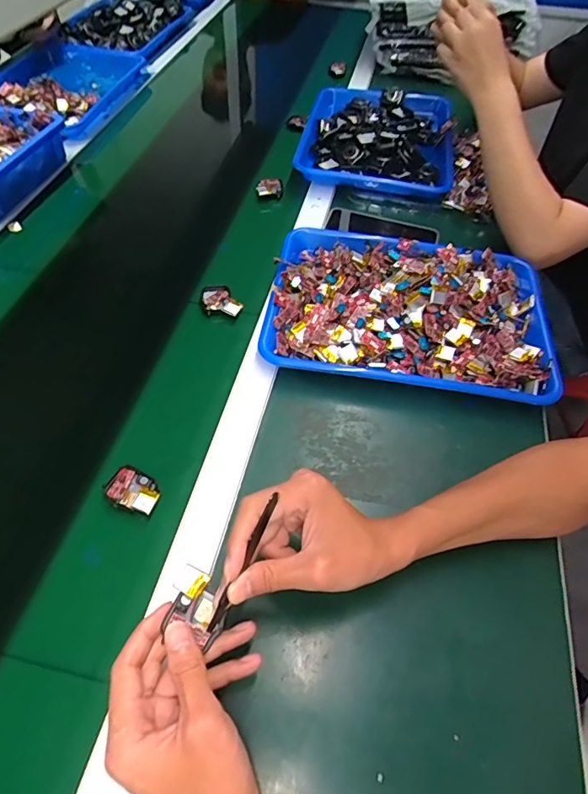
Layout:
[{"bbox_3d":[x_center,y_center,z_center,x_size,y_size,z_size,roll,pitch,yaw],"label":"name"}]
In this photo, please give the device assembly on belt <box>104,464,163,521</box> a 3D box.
[{"bbox_3d":[-0.148,0.087,0.441,0.052,0.012,0.037,28,57,15],"label":"device assembly on belt"}]

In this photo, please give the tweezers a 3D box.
[{"bbox_3d":[-0.035,0.116,0.327,0.006,0.016,0.102,28,92,15],"label":"tweezers"}]

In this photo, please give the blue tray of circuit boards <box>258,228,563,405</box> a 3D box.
[{"bbox_3d":[0.138,-0.106,0.578,0.326,0.049,0.237,10,55,2],"label":"blue tray of circuit boards"}]

